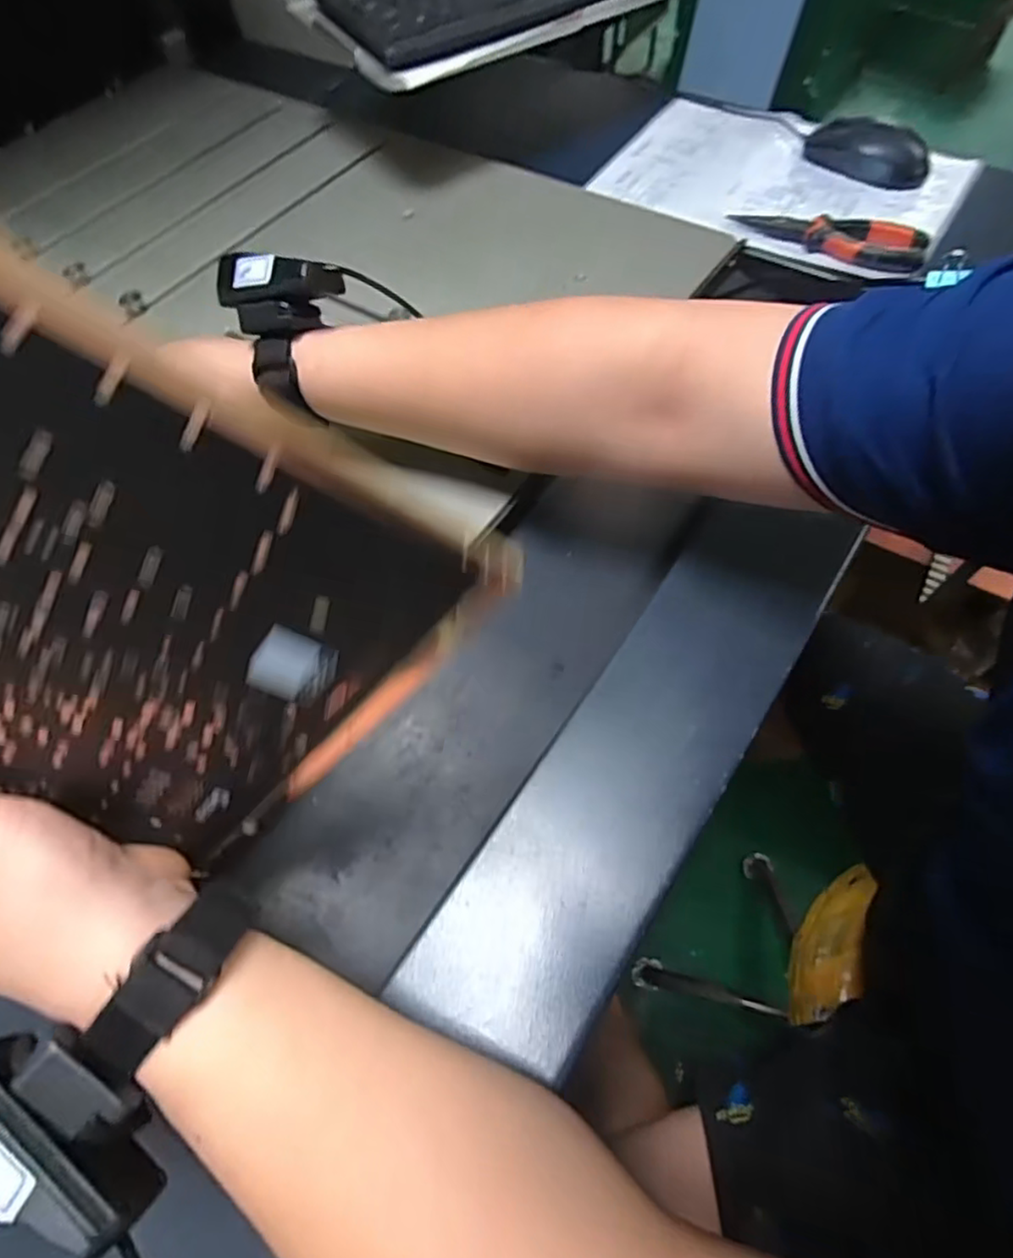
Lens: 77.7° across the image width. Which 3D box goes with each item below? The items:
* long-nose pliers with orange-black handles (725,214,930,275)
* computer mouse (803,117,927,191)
[{"bbox_3d":[0.265,-0.327,0.522,0.151,0.020,0.040,26,66,16],"label":"long-nose pliers with orange-black handles"},{"bbox_3d":[0.322,-0.428,0.563,0.106,0.033,0.052,26,66,16],"label":"computer mouse"}]

